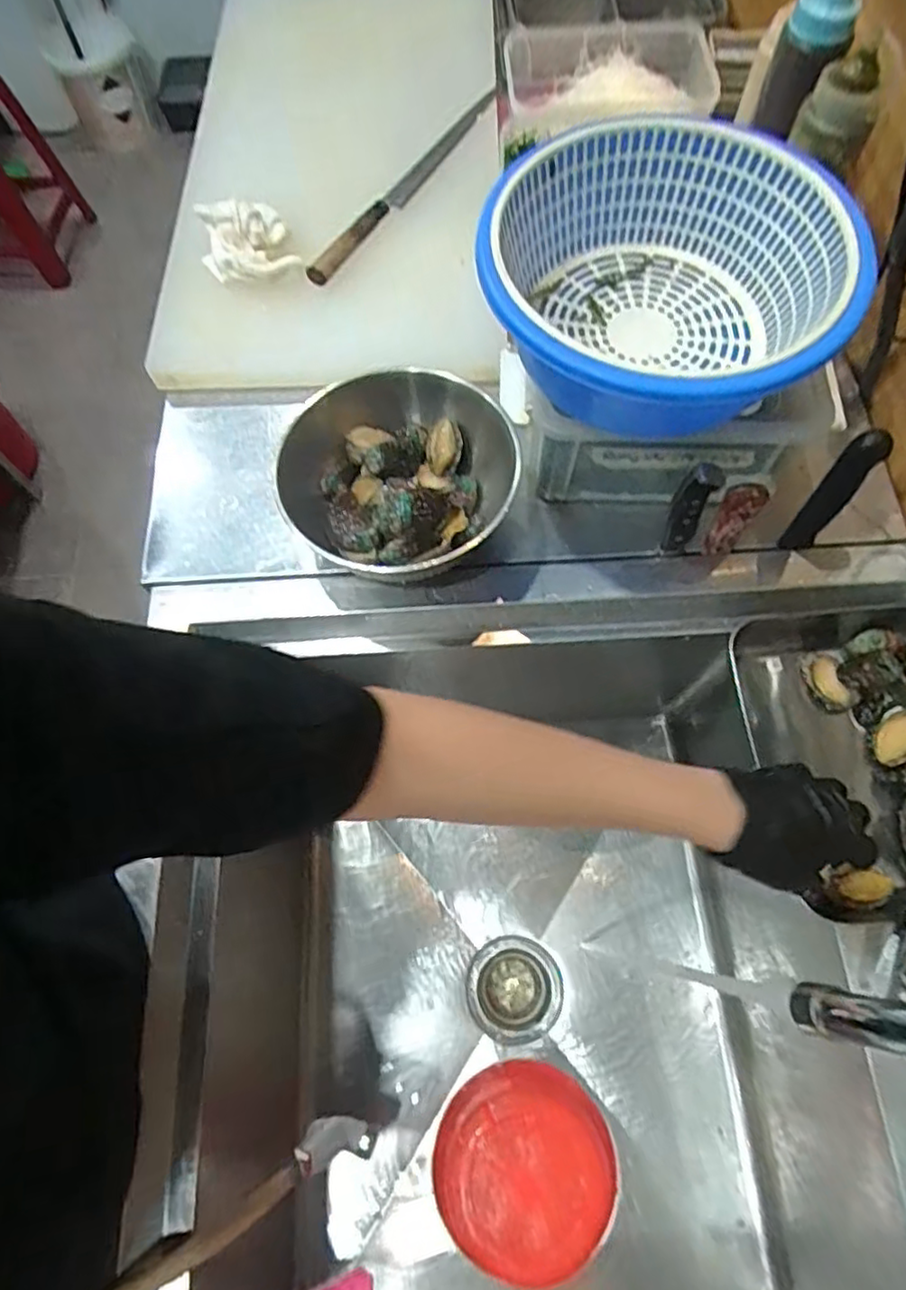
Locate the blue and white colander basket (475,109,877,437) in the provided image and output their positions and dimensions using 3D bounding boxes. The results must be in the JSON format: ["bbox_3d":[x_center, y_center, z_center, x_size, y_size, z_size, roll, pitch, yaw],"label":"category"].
[{"bbox_3d":[0.163,-0.281,0.527,0.268,0.100,0.277,0,68,1],"label":"blue and white colander basket"}]

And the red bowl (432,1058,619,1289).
[{"bbox_3d":[0.072,0.547,0.684,0.176,0.075,0.181,0,68,1],"label":"red bowl"}]

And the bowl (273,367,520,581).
[{"bbox_3d":[-0.057,-0.153,0.625,0.199,0.101,0.235,-42,73,-14],"label":"bowl"}]

